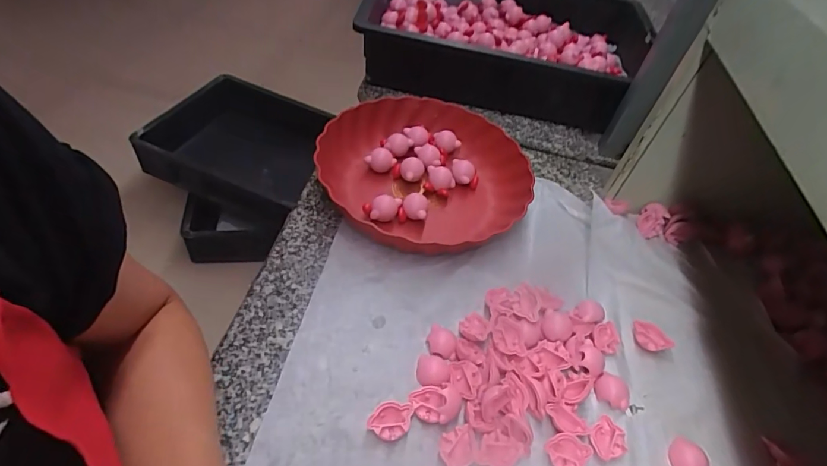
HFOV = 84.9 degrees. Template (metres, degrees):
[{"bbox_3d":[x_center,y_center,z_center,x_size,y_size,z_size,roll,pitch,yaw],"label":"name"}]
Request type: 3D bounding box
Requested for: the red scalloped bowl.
[{"bbox_3d":[0.018,-0.080,0.534,0.234,0.049,0.237,3,48,-3],"label":"red scalloped bowl"}]

